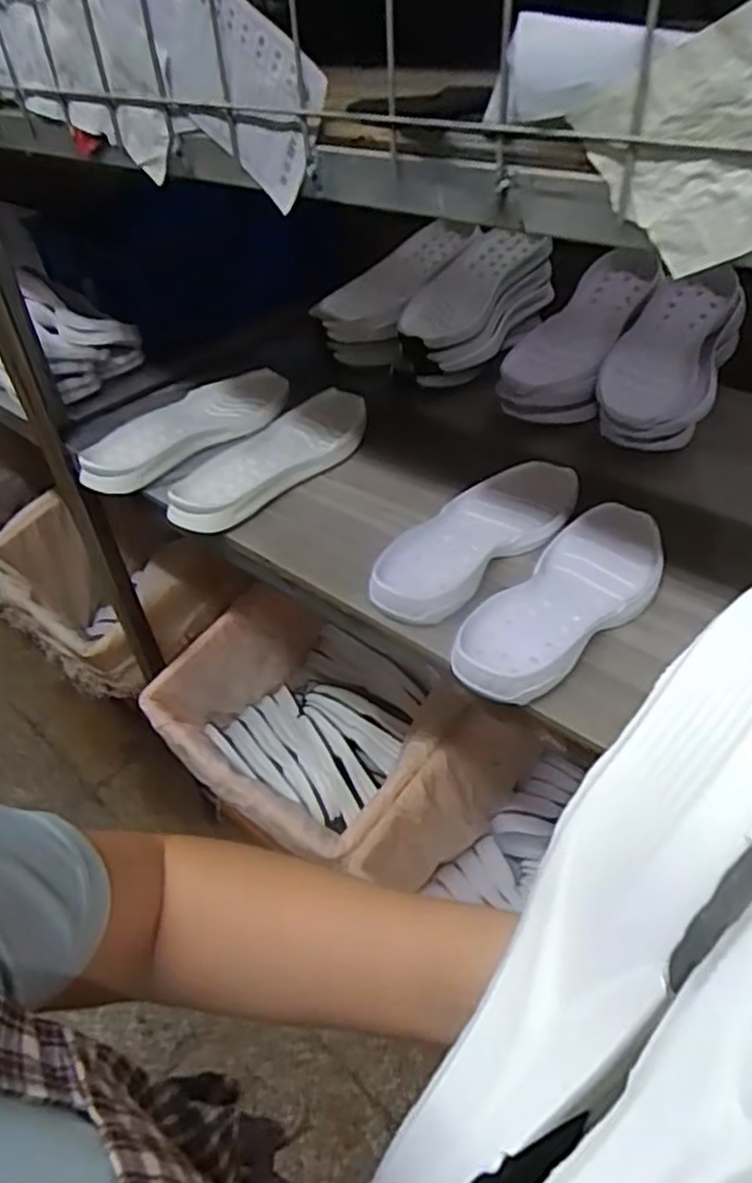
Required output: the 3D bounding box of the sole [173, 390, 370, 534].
[{"bbox_3d":[-0.124,-0.156,0.871,0.121,0.045,0.306,30,52,33],"label":"sole"}]

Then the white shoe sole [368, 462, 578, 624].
[{"bbox_3d":[0.106,-0.061,0.730,0.113,0.028,0.282,30,52,33],"label":"white shoe sole"}]

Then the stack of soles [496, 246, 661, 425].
[{"bbox_3d":[0.263,-0.325,0.936,0.130,0.054,0.260,25,74,35],"label":"stack of soles"}]

